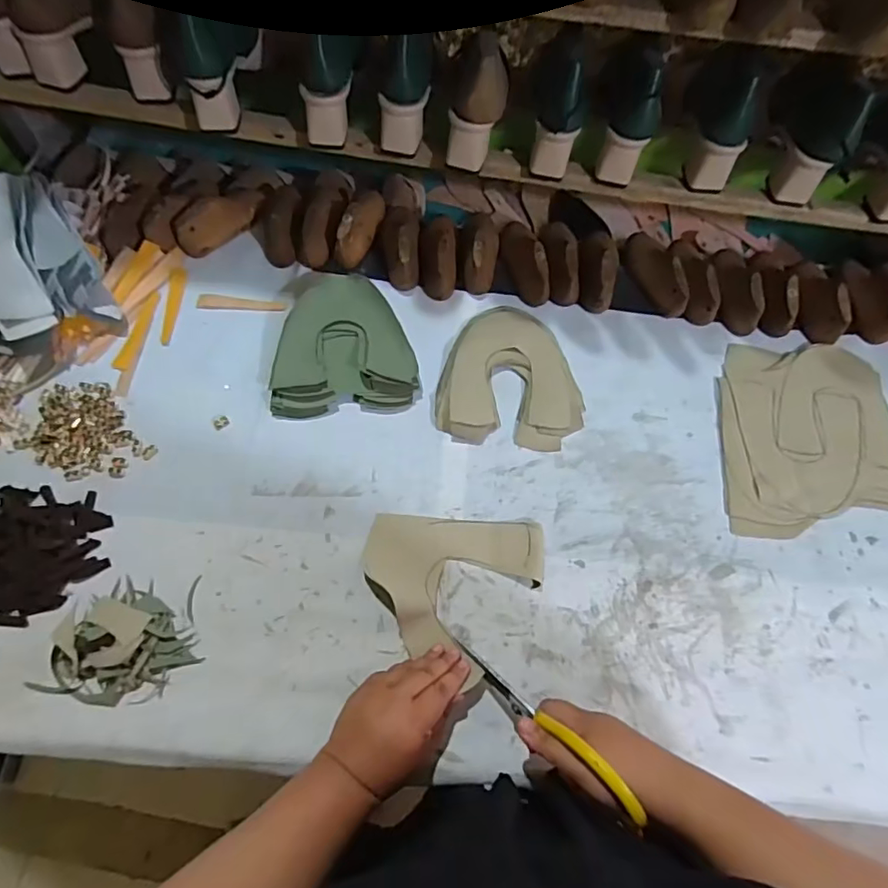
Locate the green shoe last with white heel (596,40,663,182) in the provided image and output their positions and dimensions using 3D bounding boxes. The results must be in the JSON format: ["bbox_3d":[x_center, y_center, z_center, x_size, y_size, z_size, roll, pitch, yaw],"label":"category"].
[{"bbox_3d":[0.213,-0.378,0.650,0.053,0.142,0.060,-9,42,-8],"label":"green shoe last with white heel"}]

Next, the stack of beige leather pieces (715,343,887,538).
[{"bbox_3d":[0.452,-0.015,0.686,0.225,0.010,0.276,8,64,0],"label":"stack of beige leather pieces"}]

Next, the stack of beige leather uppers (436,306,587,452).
[{"bbox_3d":[0.085,-0.092,0.692,0.173,0.023,0.196,4,64,-2],"label":"stack of beige leather uppers"}]

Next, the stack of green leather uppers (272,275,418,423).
[{"bbox_3d":[-0.126,-0.129,0.686,0.172,0.037,0.194,-7,65,-7],"label":"stack of green leather uppers"}]

